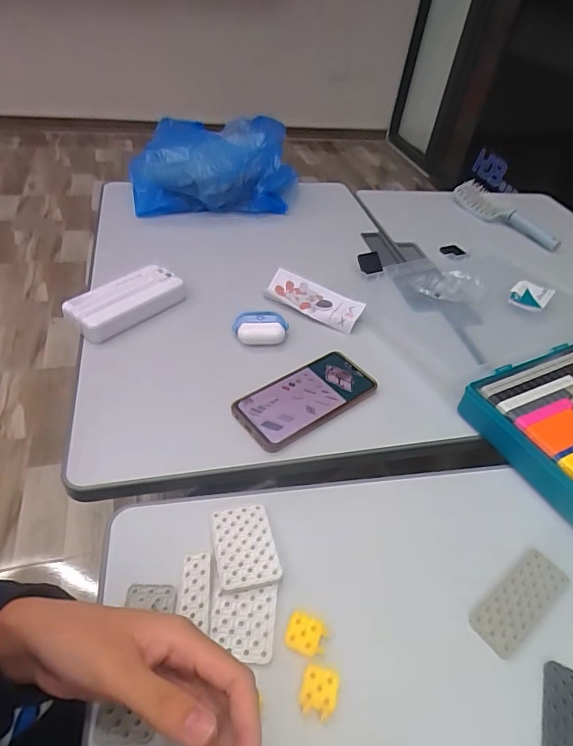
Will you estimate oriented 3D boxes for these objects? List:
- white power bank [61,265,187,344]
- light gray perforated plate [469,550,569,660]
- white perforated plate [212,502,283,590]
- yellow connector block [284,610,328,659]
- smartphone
[{"bbox_3d":[-0.205,-0.092,0.591,0.067,0.029,0.139,30,48,23],"label":"white power bank"},{"bbox_3d":[0.196,0.188,0.385,0.102,0.004,0.035,-25,52,-30],"label":"light gray perforated plate"},{"bbox_3d":[-0.036,0.146,0.394,0.049,0.009,0.070,-7,45,-15],"label":"white perforated plate"},{"bbox_3d":[0.015,0.199,0.352,0.029,0.004,0.027,17,44,10],"label":"yellow connector block"},{"bbox_3d":[0.023,0.026,0.521,0.159,0.011,0.077,-27,53,-31],"label":"smartphone"}]

